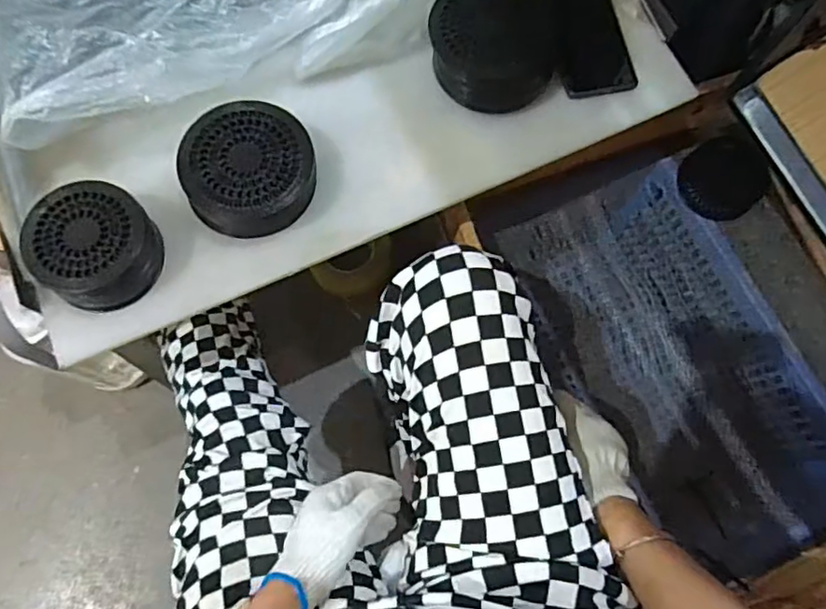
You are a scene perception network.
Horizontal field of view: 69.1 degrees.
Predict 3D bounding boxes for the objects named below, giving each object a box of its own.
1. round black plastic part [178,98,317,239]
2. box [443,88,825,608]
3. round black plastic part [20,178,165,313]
[{"bbox_3d":[-0.155,-0.125,0.559,0.117,0.044,0.118,1,74,-4],"label":"round black plastic part"},{"bbox_3d":[0.348,0.065,0.795,0.392,0.326,0.539,-30,78,-12],"label":"box"},{"bbox_3d":[-0.281,-0.053,0.529,0.102,0.051,0.099,1,74,-4],"label":"round black plastic part"}]

